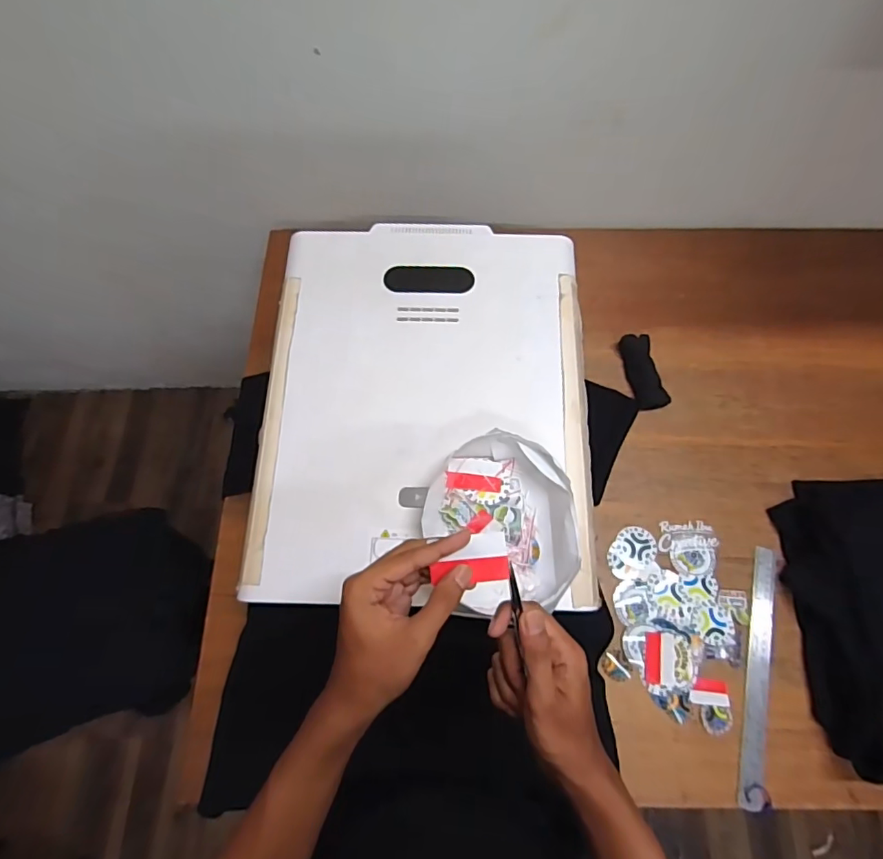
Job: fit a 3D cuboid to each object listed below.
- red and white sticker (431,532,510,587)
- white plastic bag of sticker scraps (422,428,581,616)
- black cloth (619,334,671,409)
[{"bbox_3d":[0.023,0.101,0.396,0.058,0.006,0.037,-5,88,-5],"label":"red and white sticker"},{"bbox_3d":[0.062,0.100,0.560,0.153,0.054,0.184,-5,71,-2],"label":"white plastic bag of sticker scraps"},{"bbox_3d":[0.326,-0.094,0.817,0.052,0.015,0.126,-12,72,-4],"label":"black cloth"}]

